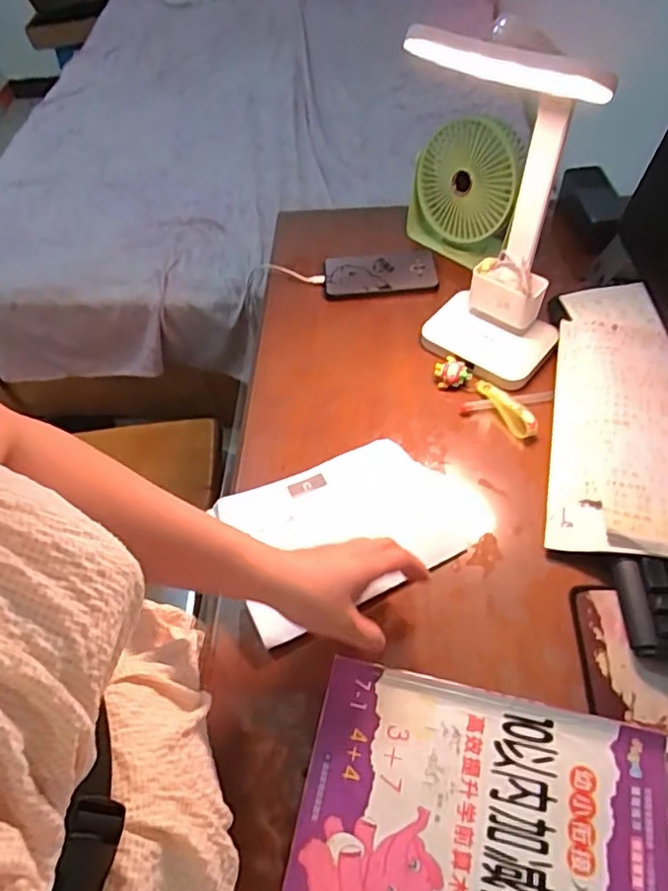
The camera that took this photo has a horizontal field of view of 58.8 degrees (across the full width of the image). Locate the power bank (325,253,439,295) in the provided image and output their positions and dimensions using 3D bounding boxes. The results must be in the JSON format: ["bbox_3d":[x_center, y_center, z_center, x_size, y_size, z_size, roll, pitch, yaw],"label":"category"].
[{"bbox_3d":[0.061,-0.228,0.794,0.145,0.016,0.066,-2,58,3],"label":"power bank"}]

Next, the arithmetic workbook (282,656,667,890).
[{"bbox_3d":[0.103,0.270,0.419,0.250,0.013,0.182,10,60,10],"label":"arithmetic workbook"}]

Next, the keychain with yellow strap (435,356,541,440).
[{"bbox_3d":[0.166,-0.054,0.646,0.132,0.028,0.033,39,68,25],"label":"keychain with yellow strap"}]

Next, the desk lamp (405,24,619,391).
[{"bbox_3d":[0.165,-0.220,0.579,0.109,0.338,0.165,-37,62,-18],"label":"desk lamp"}]

